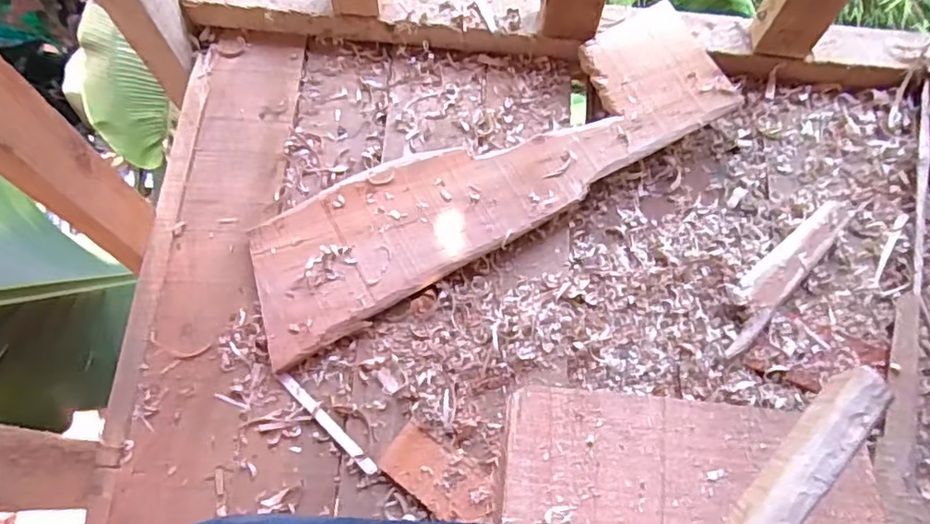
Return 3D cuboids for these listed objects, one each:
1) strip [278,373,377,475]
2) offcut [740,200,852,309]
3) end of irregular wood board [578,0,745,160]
[{"bbox_3d":[-0.110,0.127,0.481,0.109,0.006,0.009,42,74,14],"label":"strip"},{"bbox_3d":[0.288,-0.006,0.526,0.128,0.017,0.032,-39,74,-14],"label":"offcut"},{"bbox_3d":[0.176,-0.173,0.552,0.113,0.019,0.128,-22,71,-8],"label":"end of irregular wood board"}]

